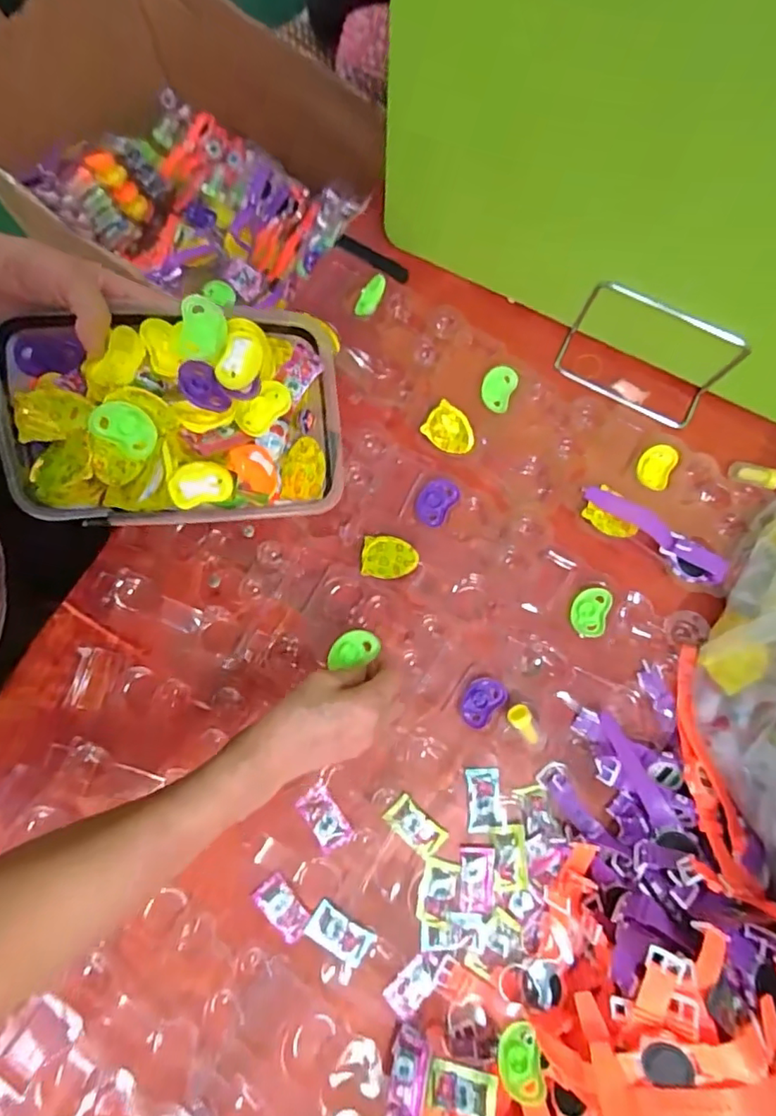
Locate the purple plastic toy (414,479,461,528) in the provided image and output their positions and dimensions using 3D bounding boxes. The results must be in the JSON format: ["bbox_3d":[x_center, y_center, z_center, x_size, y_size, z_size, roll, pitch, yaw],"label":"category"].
[{"bbox_3d":[0.046,-0.054,0.545,0.035,0.008,0.046,30,93,10],"label":"purple plastic toy"}]

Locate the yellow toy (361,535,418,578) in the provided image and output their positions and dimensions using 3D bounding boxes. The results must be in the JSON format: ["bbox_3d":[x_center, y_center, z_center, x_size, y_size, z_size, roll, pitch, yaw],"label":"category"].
[{"bbox_3d":[0.002,0.001,0.529,0.050,0.011,0.038,5,78,0],"label":"yellow toy"}]

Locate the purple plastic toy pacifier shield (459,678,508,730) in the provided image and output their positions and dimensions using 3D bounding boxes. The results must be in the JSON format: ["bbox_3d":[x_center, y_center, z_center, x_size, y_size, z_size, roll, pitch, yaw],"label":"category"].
[{"bbox_3d":[0.085,0.130,0.513,0.032,0.005,0.048,41,80,8],"label":"purple plastic toy pacifier shield"}]

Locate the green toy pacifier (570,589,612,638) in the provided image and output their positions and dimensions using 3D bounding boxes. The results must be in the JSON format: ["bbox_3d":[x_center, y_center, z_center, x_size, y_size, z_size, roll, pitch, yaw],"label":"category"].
[{"bbox_3d":[0.187,0.049,0.524,0.035,0.009,0.046,14,79,27],"label":"green toy pacifier"}]

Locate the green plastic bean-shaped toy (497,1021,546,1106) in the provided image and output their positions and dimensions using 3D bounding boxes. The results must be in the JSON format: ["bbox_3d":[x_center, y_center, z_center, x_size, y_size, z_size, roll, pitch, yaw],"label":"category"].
[{"bbox_3d":[0.099,0.379,0.423,0.032,0.007,0.045,-15,46,4],"label":"green plastic bean-shaped toy"}]

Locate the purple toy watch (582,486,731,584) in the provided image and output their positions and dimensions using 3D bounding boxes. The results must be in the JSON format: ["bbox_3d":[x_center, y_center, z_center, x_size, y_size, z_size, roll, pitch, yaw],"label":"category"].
[{"bbox_3d":[0.250,-0.023,0.533,0.144,0.017,0.032,37,80,7],"label":"purple toy watch"}]

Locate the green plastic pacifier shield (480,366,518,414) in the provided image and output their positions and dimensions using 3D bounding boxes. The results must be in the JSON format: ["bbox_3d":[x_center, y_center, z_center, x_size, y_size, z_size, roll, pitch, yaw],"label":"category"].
[{"bbox_3d":[0.110,-0.171,0.567,0.032,0.010,0.044,23,78,4],"label":"green plastic pacifier shield"}]

